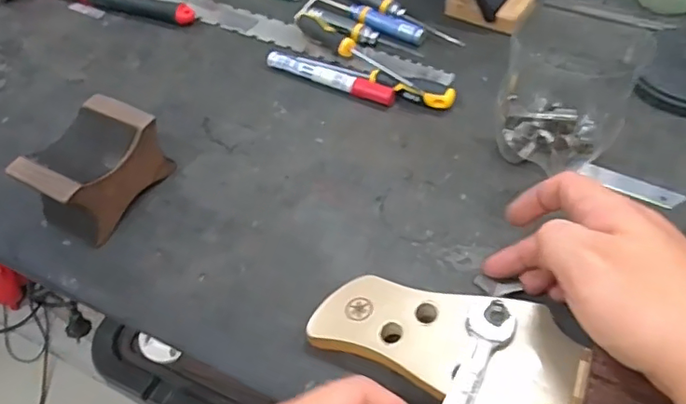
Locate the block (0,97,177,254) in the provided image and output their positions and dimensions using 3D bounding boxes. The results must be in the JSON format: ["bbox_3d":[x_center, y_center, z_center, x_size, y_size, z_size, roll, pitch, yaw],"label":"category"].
[{"bbox_3d":[-0.189,-0.025,0.417,0.061,0.063,0.092,23,58,20],"label":"block"}]

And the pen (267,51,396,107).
[{"bbox_3d":[-0.013,-0.116,0.505,0.131,0.016,0.016,22,57,19],"label":"pen"}]

